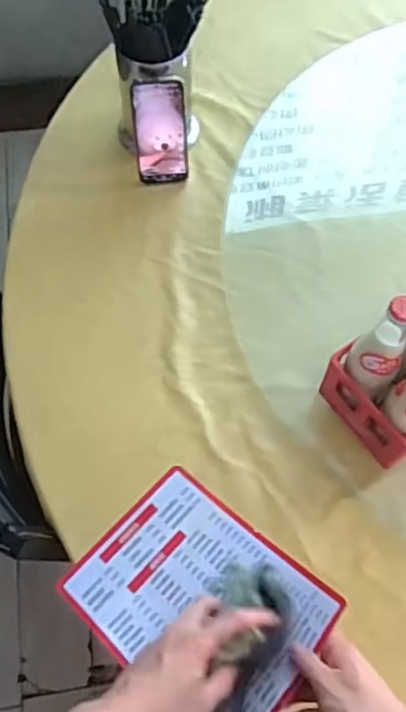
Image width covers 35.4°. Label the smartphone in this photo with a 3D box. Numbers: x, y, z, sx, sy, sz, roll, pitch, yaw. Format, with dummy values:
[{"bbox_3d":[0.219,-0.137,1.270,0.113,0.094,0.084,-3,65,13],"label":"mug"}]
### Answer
[{"bbox_3d":[-0.060,-0.315,0.912,0.072,0.152,0.011,-6,48,-3],"label":"smartphone"}]

